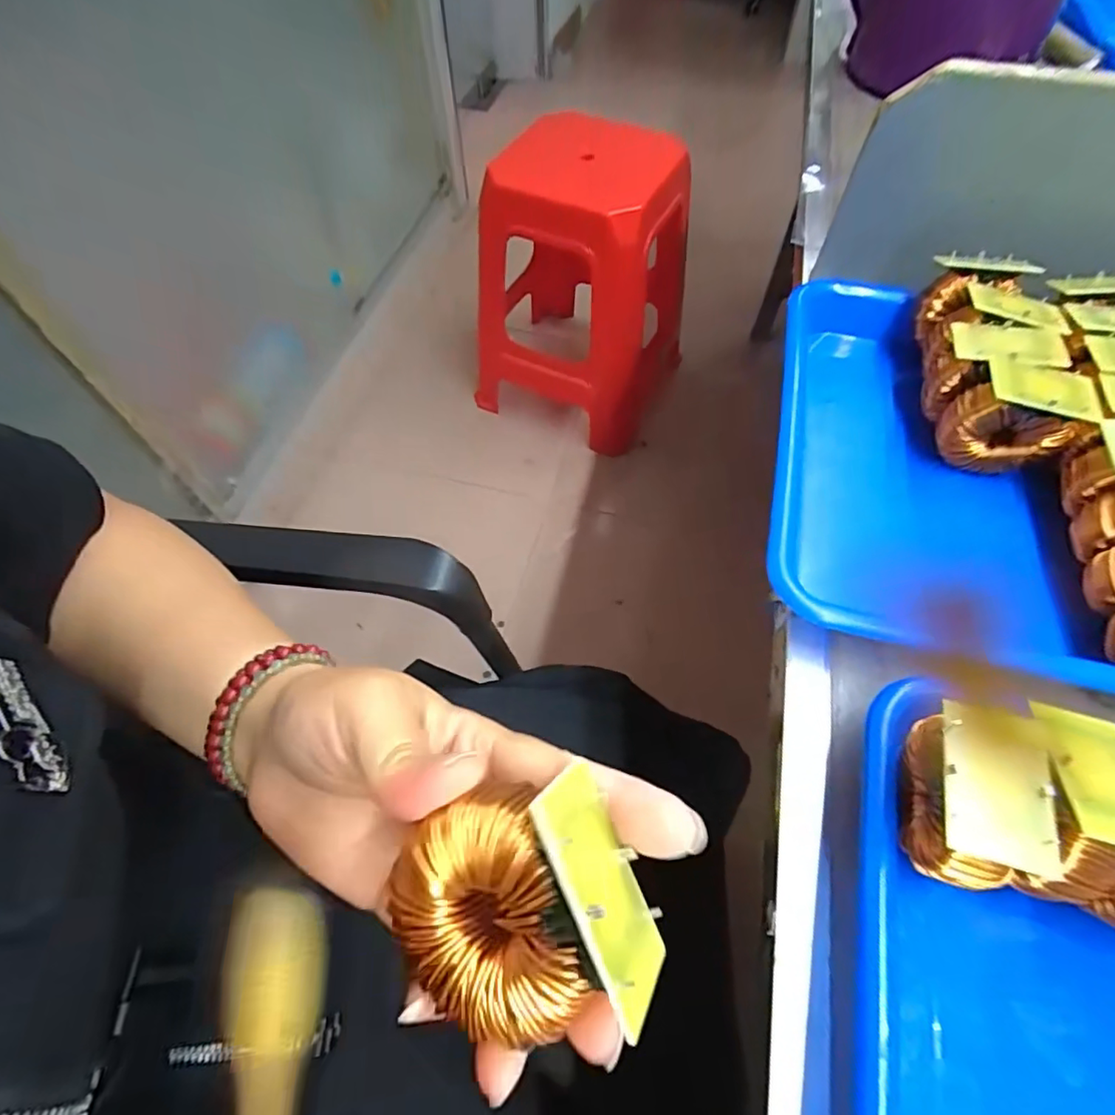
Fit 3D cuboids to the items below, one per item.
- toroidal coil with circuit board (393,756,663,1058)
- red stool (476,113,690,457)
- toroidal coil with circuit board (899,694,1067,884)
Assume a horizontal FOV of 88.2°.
[{"bbox_3d":[-0.007,0.084,0.142,0.053,0.030,0.050,-35,77,20],"label":"toroidal coil with circuit board"},{"bbox_3d":[0.046,-0.528,1.138,0.378,0.489,0.340,18,61,12],"label":"red stool"},{"bbox_3d":[0.142,0.084,0.202,0.032,0.042,0.053,17,61,11],"label":"toroidal coil with circuit board"}]

